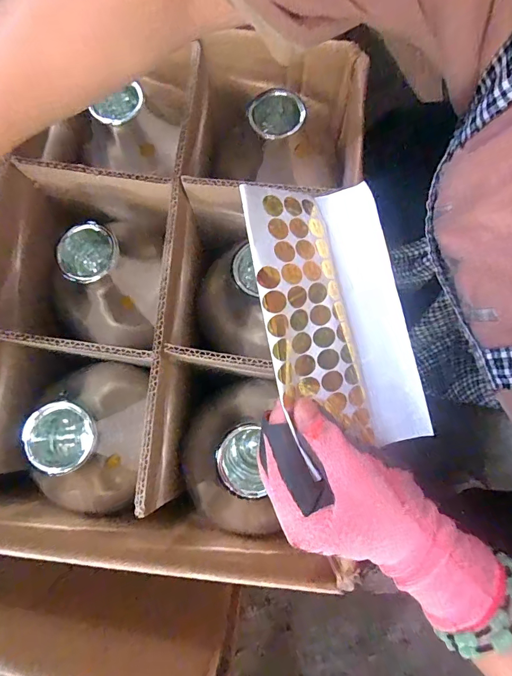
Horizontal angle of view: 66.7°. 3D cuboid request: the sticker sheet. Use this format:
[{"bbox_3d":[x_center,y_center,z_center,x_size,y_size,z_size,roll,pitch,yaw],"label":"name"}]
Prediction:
[{"bbox_3d":[0.052,-0.012,0.233,0.108,0.021,0.157,-12,90,-33],"label":"sticker sheet"}]

